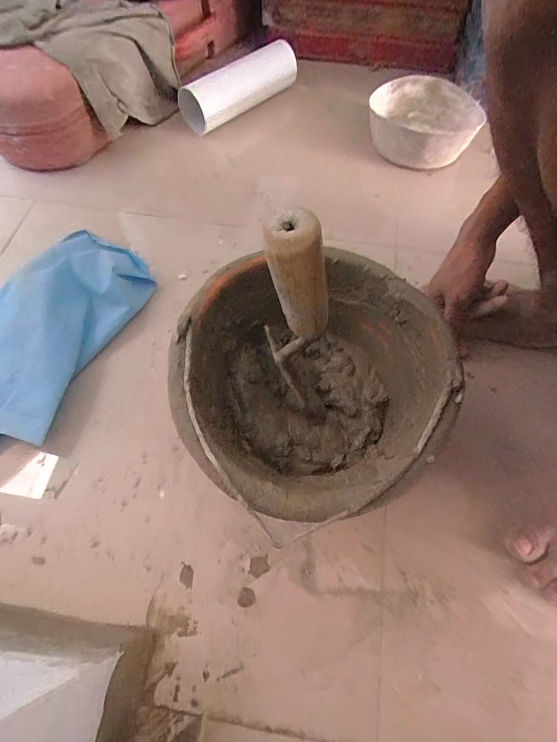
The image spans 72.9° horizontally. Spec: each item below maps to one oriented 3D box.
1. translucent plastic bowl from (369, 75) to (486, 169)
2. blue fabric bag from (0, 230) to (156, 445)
[{"bbox_3d":[0.259,-0.443,0.690,0.181,0.092,0.179,0,63,-1],"label":"translucent plastic bowl"},{"bbox_3d":[-0.351,-0.004,0.460,0.221,0.062,0.460,33,67,14],"label":"blue fabric bag"}]

